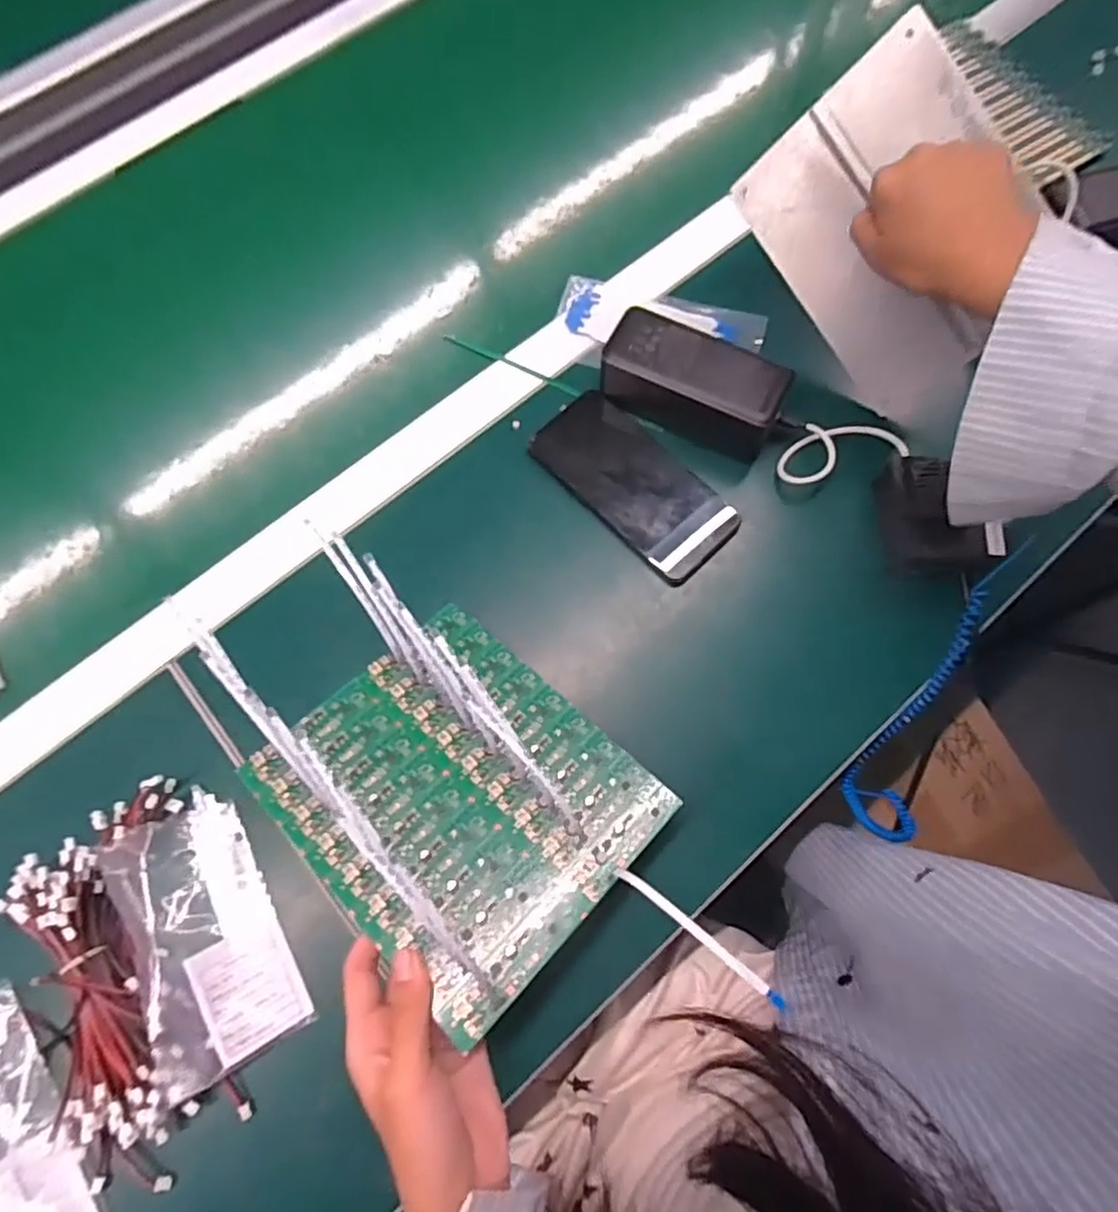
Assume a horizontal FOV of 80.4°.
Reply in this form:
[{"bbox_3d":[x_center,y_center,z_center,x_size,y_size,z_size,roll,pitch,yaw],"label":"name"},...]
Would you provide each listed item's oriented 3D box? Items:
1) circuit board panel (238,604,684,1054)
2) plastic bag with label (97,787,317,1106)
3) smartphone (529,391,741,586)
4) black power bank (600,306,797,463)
[{"bbox_3d":[-0.057,0.105,0.382,0.193,0.006,0.161,39,63,20],"label":"circuit board panel"},{"bbox_3d":[-0.213,0.194,0.397,0.079,0.019,0.151,-22,72,-25],"label":"plastic bag with label"},{"bbox_3d":[0.055,-0.090,0.482,0.069,0.016,0.154,-42,77,-11],"label":"smartphone"},{"bbox_3d":[0.096,-0.160,0.478,0.132,0.043,0.058,25,75,8],"label":"black power bank"}]

